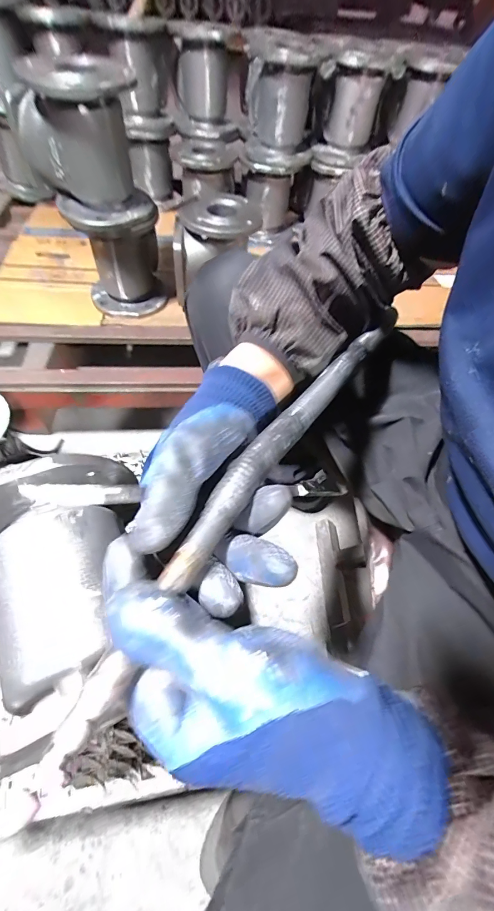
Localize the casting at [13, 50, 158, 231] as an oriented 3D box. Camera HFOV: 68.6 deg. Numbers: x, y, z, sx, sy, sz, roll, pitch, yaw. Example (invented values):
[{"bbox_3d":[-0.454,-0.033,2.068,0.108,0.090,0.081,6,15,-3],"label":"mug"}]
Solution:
[{"bbox_3d":[-0.280,-0.540,0.635,0.186,0.219,0.195,-14,57,-14],"label":"casting"}]

